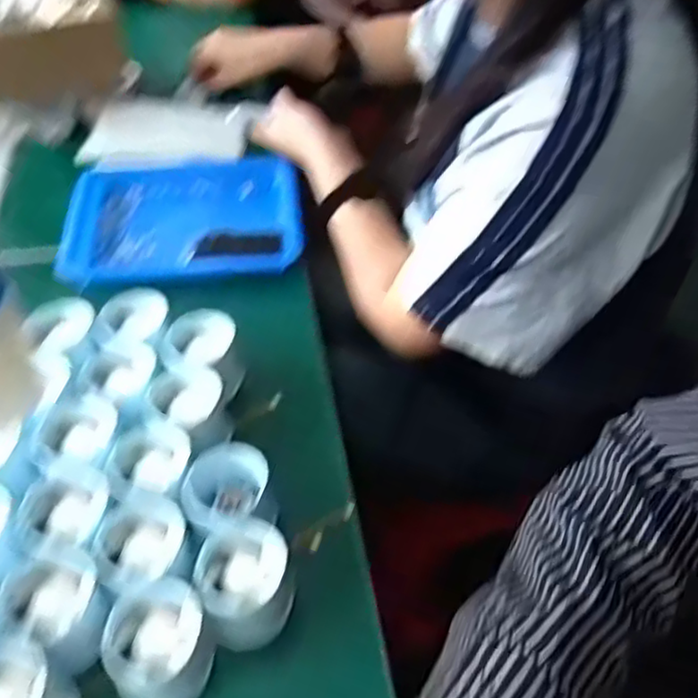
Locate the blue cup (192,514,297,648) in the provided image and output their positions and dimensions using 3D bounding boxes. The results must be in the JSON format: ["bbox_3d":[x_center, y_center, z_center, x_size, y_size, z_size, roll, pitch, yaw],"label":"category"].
[{"bbox_3d":[-0.063,0.142,0.419,0.054,0.057,0.054,0,48,0],"label":"blue cup"}]

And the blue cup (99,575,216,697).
[{"bbox_3d":[-0.107,0.170,0.391,0.054,0.058,0.053,0,48,0],"label":"blue cup"}]

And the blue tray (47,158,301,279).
[{"bbox_3d":[-0.162,-0.128,0.682,0.224,0.027,0.179,-3,48,-3],"label":"blue tray"}]

